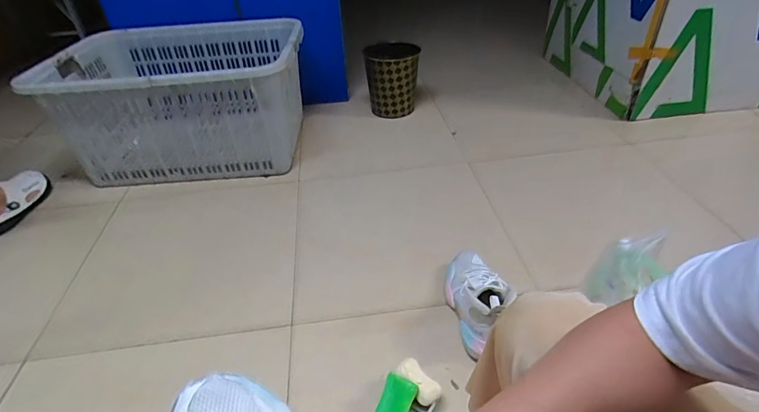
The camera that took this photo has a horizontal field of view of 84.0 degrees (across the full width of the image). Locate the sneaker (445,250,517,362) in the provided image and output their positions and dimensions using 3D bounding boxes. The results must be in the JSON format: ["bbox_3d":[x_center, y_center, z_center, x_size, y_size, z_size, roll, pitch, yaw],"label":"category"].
[{"bbox_3d":[0.221,0.194,0.955,0.109,0.143,0.259,-8,38,-6],"label":"sneaker"}]

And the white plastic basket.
[{"bbox_3d":[-0.709,-0.396,1.575,0.840,0.390,0.651,-4,38,-2],"label":"white plastic basket"}]

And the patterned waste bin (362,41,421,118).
[{"bbox_3d":[0.053,-0.552,1.811,0.220,0.274,0.271,-4,38,2],"label":"patterned waste bin"}]

